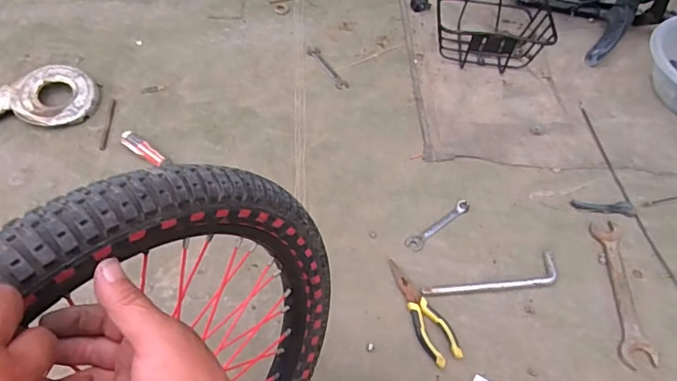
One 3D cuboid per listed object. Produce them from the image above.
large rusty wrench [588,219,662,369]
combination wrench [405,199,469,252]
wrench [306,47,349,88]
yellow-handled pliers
[{"bbox_3d":[0.492,0.171,0.853,0.058,0.010,0.265,7,55,0],"label":"large rusty wrench"},{"bbox_3d":[0.188,0.063,0.910,0.154,0.006,0.029,-32,64,-24],"label":"combination wrench"},{"bbox_3d":[-0.026,-0.284,1.135,0.032,0.004,0.153,-24,61,-20],"label":"wrench"},{"bbox_3d":[0.133,0.194,0.801,0.055,0.012,0.187,-20,59,-17],"label":"yellow-handled pliers"}]

